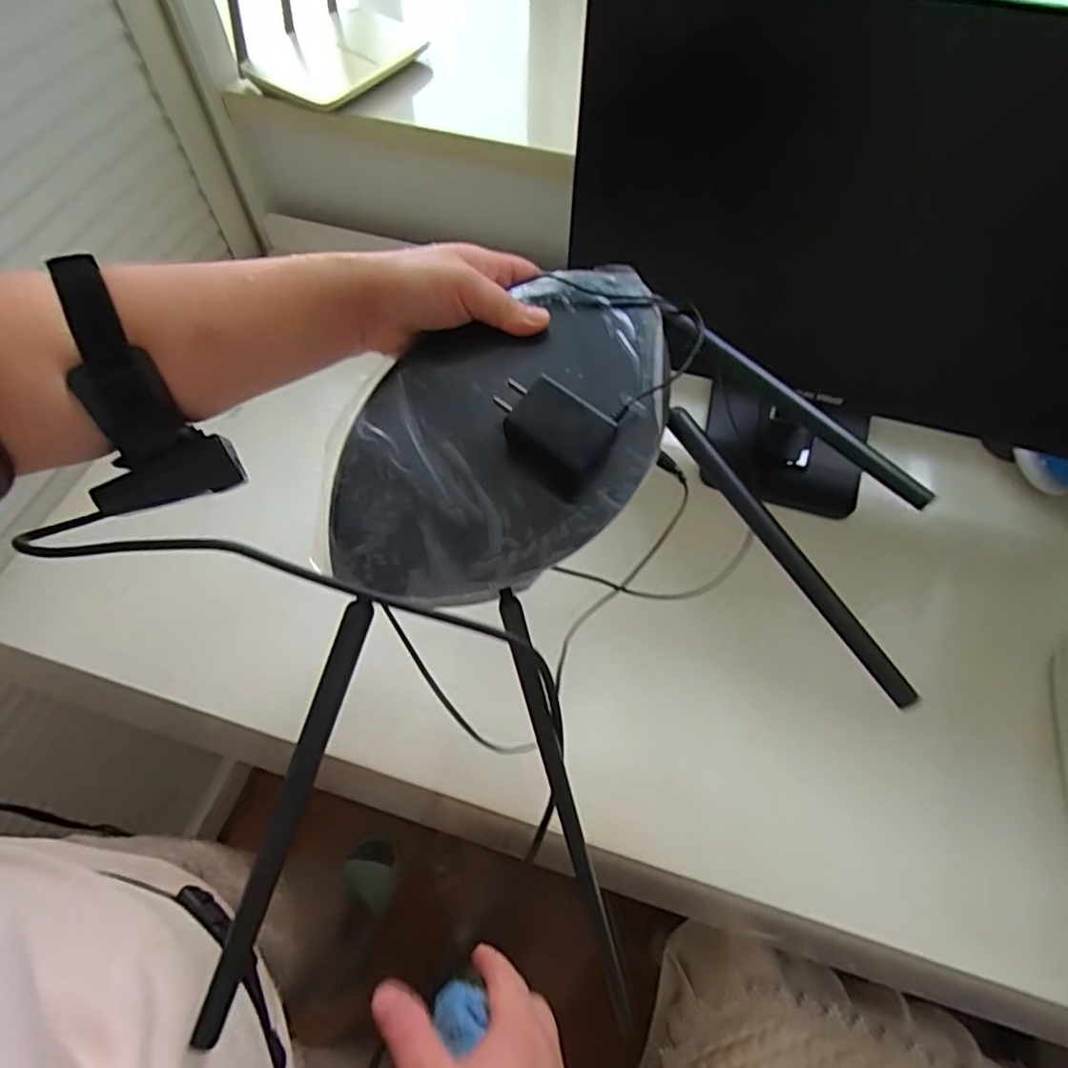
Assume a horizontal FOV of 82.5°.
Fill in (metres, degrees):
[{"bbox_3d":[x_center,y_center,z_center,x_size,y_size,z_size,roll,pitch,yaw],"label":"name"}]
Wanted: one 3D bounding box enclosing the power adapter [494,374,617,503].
[{"bbox_3d":[0.009,-0.052,0.320,0.057,0.041,0.035,35,64,17],"label":"power adapter"}]

